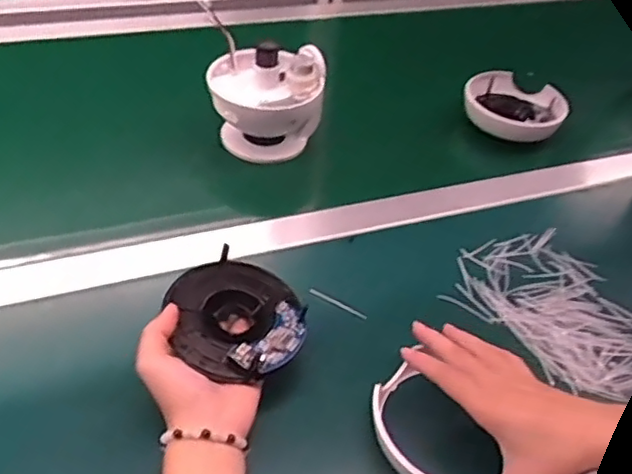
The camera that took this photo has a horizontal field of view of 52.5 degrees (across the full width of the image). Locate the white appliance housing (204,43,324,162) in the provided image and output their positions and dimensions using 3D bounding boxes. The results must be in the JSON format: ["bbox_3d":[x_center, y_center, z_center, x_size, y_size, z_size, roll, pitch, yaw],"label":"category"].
[{"bbox_3d":[-0.049,-0.144,0.662,0.114,0.103,0.095,0,44,-8],"label":"white appliance housing"}]

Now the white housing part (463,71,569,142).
[{"bbox_3d":[0.241,-0.158,0.777,0.115,0.031,0.111,24,46,16],"label":"white housing part"}]

